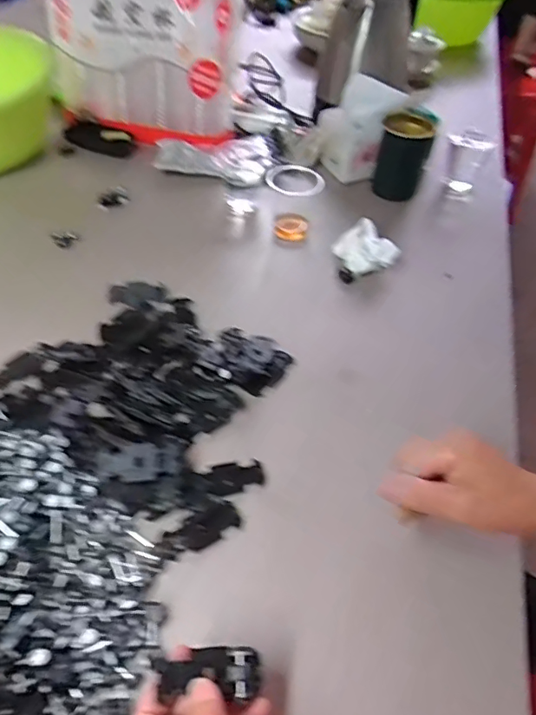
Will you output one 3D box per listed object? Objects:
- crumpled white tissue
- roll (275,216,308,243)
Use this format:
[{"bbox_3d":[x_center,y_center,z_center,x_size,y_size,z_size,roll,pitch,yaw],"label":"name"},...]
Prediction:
[{"bbox_3d":[0.118,-0.136,0.643,0.049,0.052,0.076,-28,56,-26],"label":"crumpled white tissue"},{"bbox_3d":[0.031,-0.174,0.695,0.044,0.017,0.044,2,48,-3],"label":"roll"}]

